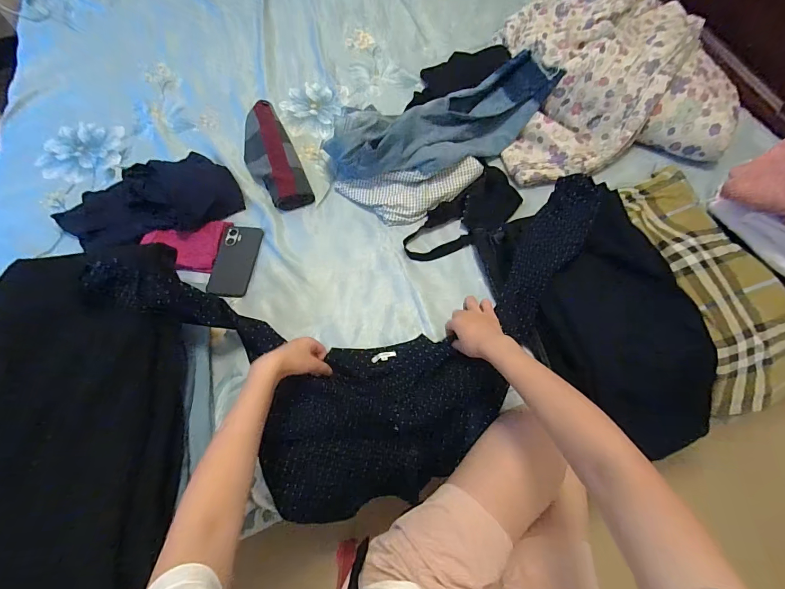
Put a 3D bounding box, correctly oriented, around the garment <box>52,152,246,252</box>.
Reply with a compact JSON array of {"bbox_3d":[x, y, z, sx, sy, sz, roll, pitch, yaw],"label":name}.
[{"bbox_3d":[-0.533,-0.194,0.796,0.376,0.061,0.199,-27,68,-10],"label":"garment"}]

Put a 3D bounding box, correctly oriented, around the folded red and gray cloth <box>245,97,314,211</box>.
[{"bbox_3d":[-0.285,-0.324,0.850,0.113,0.057,0.298,-24,68,-9],"label":"folded red and gray cloth"}]

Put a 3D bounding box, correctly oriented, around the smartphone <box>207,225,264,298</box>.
[{"bbox_3d":[-0.328,-0.072,0.773,0.084,0.017,0.160,6,71,0],"label":"smartphone"}]

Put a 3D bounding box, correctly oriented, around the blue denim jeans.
[{"bbox_3d":[0.120,-0.370,0.830,0.510,0.123,0.186,-28,69,-10],"label":"blue denim jeans"}]

